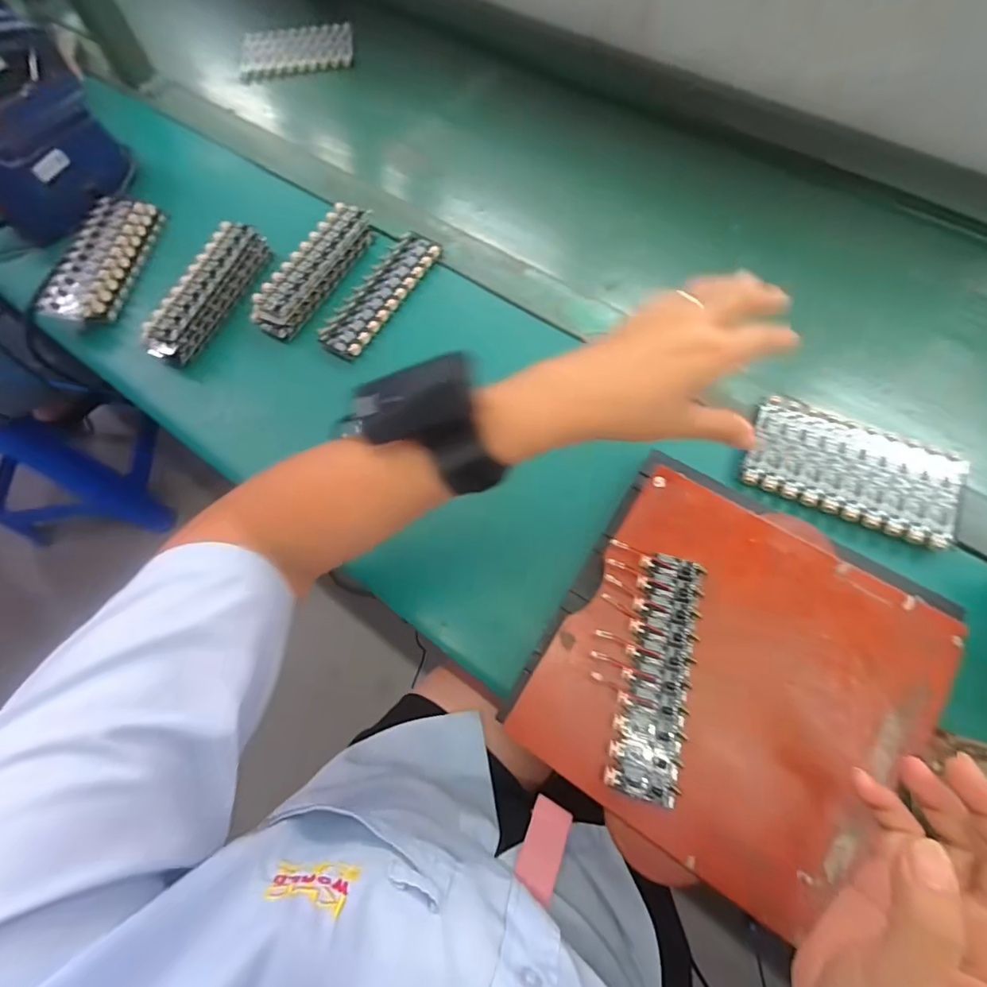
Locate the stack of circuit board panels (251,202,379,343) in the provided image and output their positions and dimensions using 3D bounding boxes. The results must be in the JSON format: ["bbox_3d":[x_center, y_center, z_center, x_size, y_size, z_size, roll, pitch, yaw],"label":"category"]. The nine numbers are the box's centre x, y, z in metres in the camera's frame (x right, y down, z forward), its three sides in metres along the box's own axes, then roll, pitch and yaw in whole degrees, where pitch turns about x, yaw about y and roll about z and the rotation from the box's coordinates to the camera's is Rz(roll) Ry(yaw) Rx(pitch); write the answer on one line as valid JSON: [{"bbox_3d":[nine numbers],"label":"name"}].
[{"bbox_3d":[-0.191,-0.240,0.516,0.052,0.024,0.170,25,70,13],"label":"stack of circuit board panels"}]

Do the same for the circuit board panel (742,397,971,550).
[{"bbox_3d":[0.299,-0.020,0.409,0.159,0.015,0.089,23,70,12],"label":"circuit board panel"}]

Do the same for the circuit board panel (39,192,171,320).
[{"bbox_3d":[-0.426,-0.257,0.535,0.052,0.038,0.167,6,67,6],"label":"circuit board panel"}]

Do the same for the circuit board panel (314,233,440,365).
[{"bbox_3d":[-0.117,-0.210,0.507,0.048,0.013,0.164,30,72,15],"label":"circuit board panel"}]

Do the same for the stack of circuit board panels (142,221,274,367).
[{"bbox_3d":[-0.300,-0.212,0.511,0.051,0.033,0.166,18,69,10],"label":"stack of circuit board panels"}]

